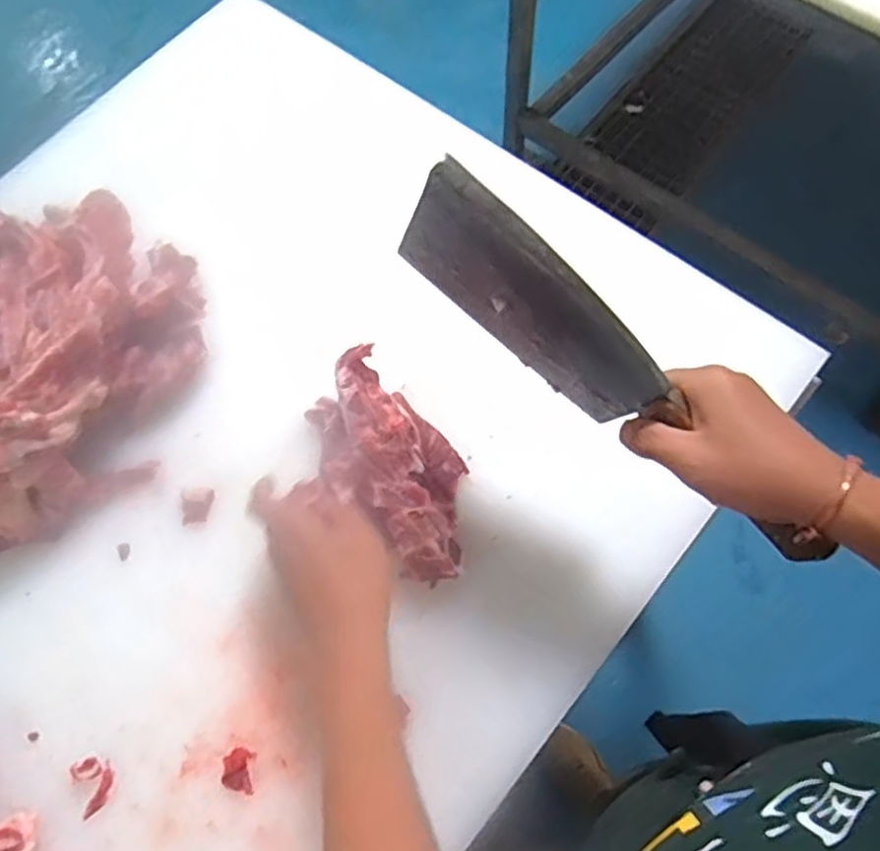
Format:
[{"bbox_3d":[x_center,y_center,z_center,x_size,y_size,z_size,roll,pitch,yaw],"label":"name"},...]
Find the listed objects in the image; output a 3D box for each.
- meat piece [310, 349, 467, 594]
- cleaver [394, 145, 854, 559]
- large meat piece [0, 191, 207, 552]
[{"bbox_3d":[-0.035,0.031,0.581,0.098,0.064,0.184,-39,74,-16],"label":"meat piece"},{"bbox_3d":[0.114,-0.027,0.478,0.341,0.117,0.016,42,71,-6],"label":"cleaver"},{"bbox_3d":[-0.359,-0.057,0.627,0.246,0.111,0.306,18,69,8],"label":"large meat piece"}]

